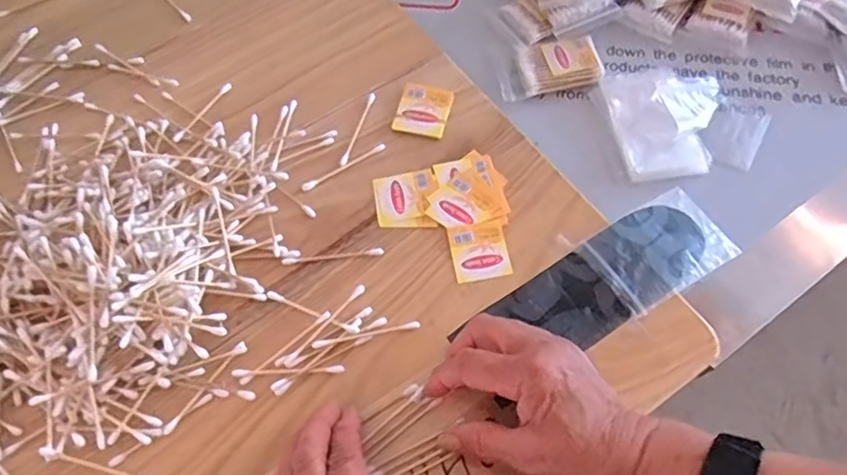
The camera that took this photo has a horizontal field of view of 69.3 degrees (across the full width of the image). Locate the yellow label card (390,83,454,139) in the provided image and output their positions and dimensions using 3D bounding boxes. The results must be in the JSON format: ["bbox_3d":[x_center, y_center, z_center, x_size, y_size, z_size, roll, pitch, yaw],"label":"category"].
[{"bbox_3d":[0.000,-0.103,0.490,0.041,0.006,0.046,13,65,7],"label":"yellow label card"}]

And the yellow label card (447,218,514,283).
[{"bbox_3d":[0.041,0.009,0.442,0.040,0.004,0.043,-10,64,-4],"label":"yellow label card"}]

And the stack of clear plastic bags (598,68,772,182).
[{"bbox_3d":[0.232,-0.109,0.536,0.132,0.022,0.116,-9,64,-1],"label":"stack of clear plastic bags"}]

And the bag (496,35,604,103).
[{"bbox_3d":[0.115,-0.155,0.562,0.093,0.019,0.052,-14,64,-4],"label":"bag"}]

